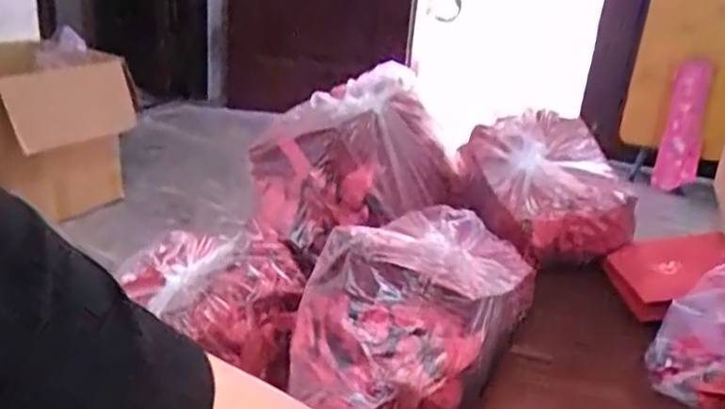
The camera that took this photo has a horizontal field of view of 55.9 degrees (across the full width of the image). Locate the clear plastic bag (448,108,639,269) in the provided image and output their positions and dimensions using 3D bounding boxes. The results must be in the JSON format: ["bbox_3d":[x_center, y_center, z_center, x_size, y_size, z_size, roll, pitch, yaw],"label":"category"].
[{"bbox_3d":[0.196,-0.026,0.754,0.170,0.102,0.168,3,23,-5],"label":"clear plastic bag"}]

